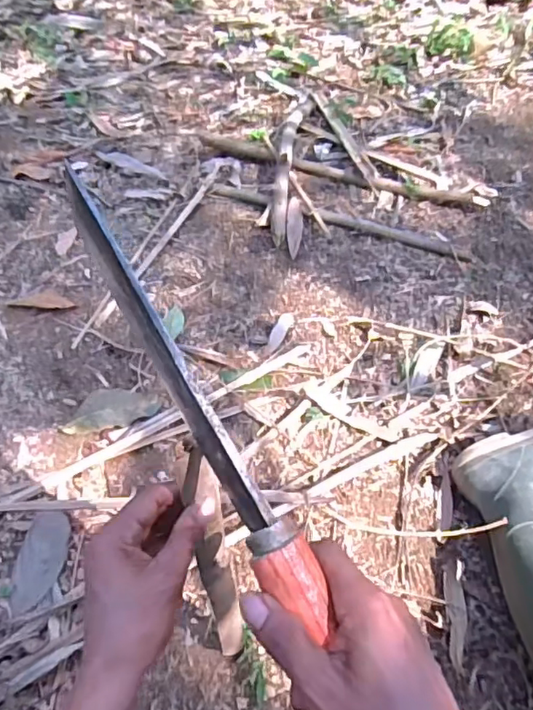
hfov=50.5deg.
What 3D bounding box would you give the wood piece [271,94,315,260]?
[{"bbox_3d":[0.056,-0.435,1.212,0.072,0.070,0.635,3,47,5],"label":"wood piece"}]

